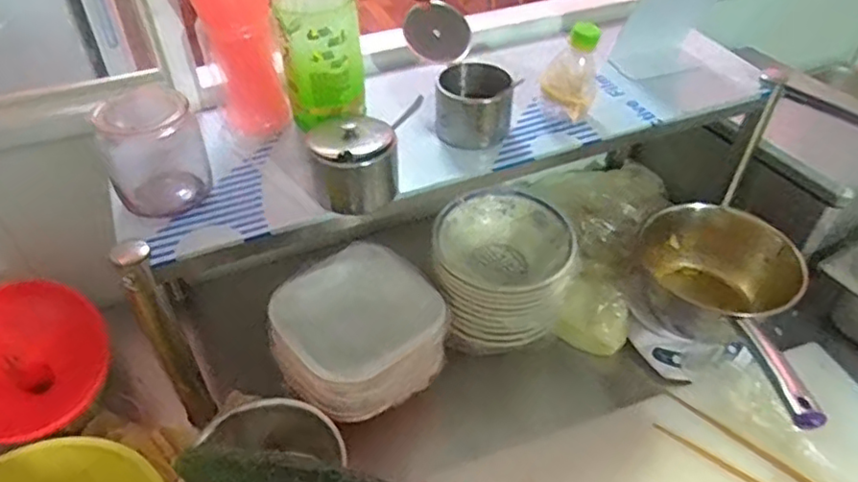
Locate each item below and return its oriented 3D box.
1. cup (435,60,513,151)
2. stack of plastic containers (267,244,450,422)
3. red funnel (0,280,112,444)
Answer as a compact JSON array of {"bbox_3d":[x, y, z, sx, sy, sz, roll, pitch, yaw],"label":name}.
[{"bbox_3d":[0.050,-0.152,0.708,0.078,0.066,0.076,0,44,0],"label":"cup"},{"bbox_3d":[-0.087,0.106,0.774,0.194,0.081,0.189,-33,53,-30],"label":"stack of plastic containers"},{"bbox_3d":[-0.470,0.138,0.725,0.178,0.173,0.131,-21,14,-37],"label":"red funnel"}]

